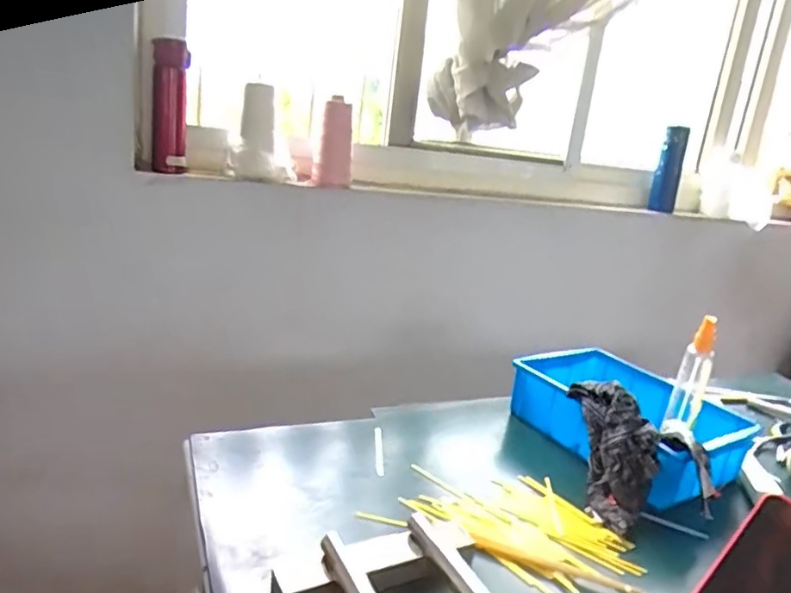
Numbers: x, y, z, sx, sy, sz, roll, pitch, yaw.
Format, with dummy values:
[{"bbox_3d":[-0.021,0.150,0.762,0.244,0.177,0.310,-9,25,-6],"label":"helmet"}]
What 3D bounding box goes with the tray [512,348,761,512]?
[{"bbox_3d":[0.333,0.167,0.867,0.223,0.073,0.297,-3,19,-31],"label":"tray"}]

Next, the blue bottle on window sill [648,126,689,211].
[{"bbox_3d":[0.709,-0.325,1.558,0.066,0.217,0.058,14,17,22],"label":"blue bottle on window sill"}]

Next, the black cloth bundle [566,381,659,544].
[{"bbox_3d":[0.268,0.192,0.732,0.074,0.070,0.191,5,57,-7],"label":"black cloth bundle"}]

